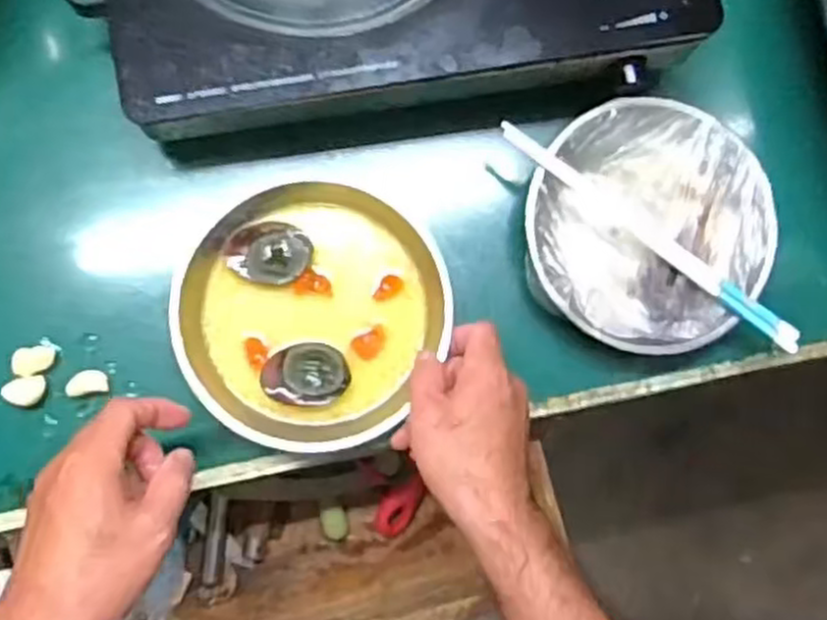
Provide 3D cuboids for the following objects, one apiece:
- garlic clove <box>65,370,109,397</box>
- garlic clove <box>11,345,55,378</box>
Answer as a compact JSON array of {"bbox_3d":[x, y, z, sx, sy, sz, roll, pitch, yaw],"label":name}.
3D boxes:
[{"bbox_3d":[-0.217,0.048,0.520,0.025,0.011,0.016,-9,86,-5],"label":"garlic clove"},{"bbox_3d":[-0.251,0.034,0.518,0.025,0.007,0.019,-11,86,-5],"label":"garlic clove"}]

